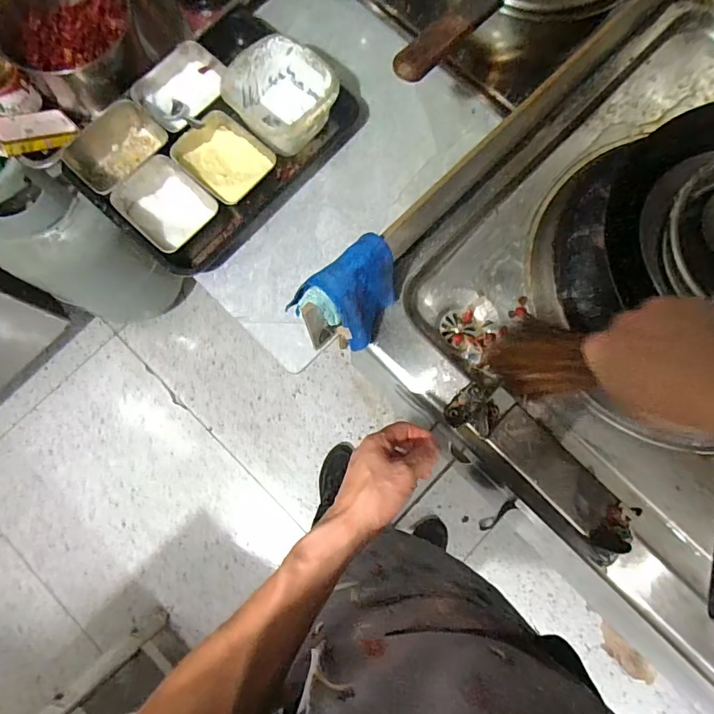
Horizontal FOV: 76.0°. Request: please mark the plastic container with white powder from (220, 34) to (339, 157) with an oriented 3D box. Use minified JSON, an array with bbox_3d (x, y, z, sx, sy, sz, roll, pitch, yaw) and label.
[{"bbox_3d":[-0.114,-0.393,0.708,0.153,0.085,0.140,44,82,7],"label":"plastic container with white powder"}]

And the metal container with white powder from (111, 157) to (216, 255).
[{"bbox_3d":[-0.282,-0.221,0.684,0.135,0.050,0.111,41,82,7],"label":"metal container with white powder"}]

